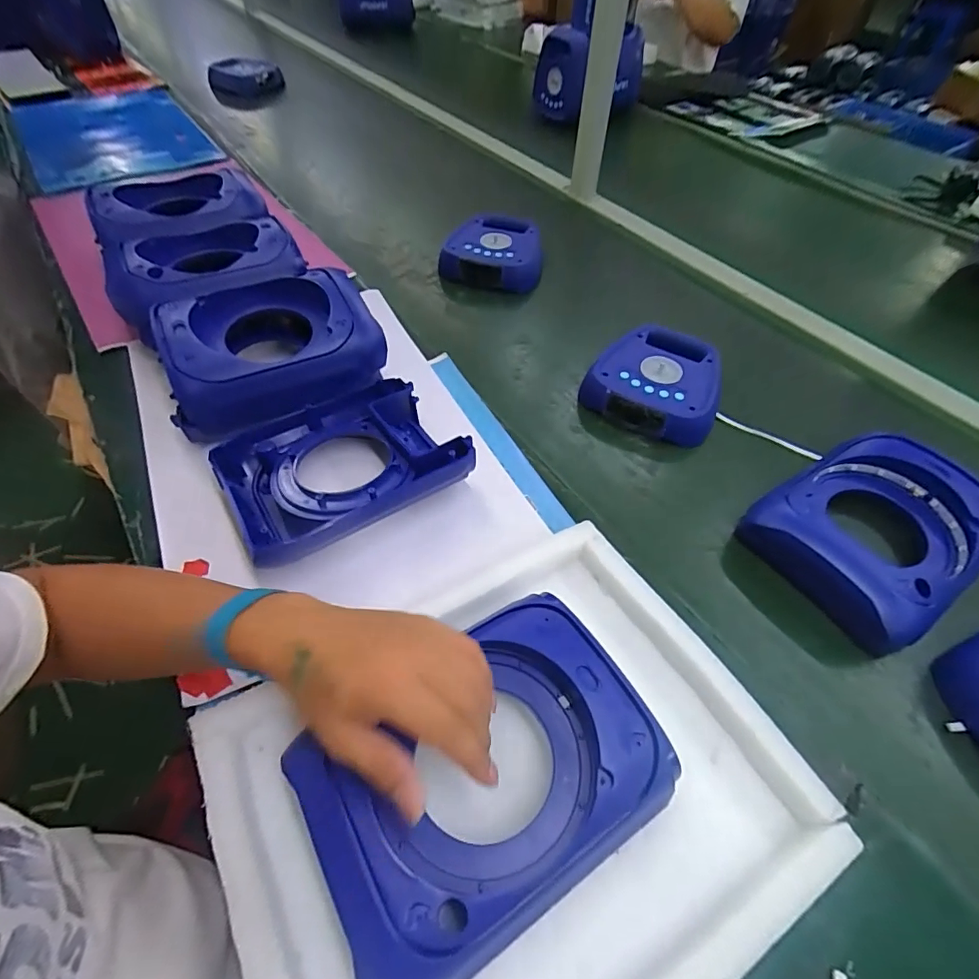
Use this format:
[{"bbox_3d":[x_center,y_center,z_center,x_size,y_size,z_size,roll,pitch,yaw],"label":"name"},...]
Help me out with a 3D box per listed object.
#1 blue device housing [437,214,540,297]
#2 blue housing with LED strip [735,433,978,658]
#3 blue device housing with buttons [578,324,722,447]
[{"bbox_3d":[0.012,-0.393,0.832,0.167,0.056,0.173,14,53,9],"label":"blue device housing"},{"bbox_3d":[0.392,0.039,0.506,0.224,0.063,0.170,-28,57,-24],"label":"blue housing with LED strip"},{"bbox_3d":[0.214,-0.138,0.643,0.159,0.053,0.164,23,55,15],"label":"blue device housing with buttons"}]

